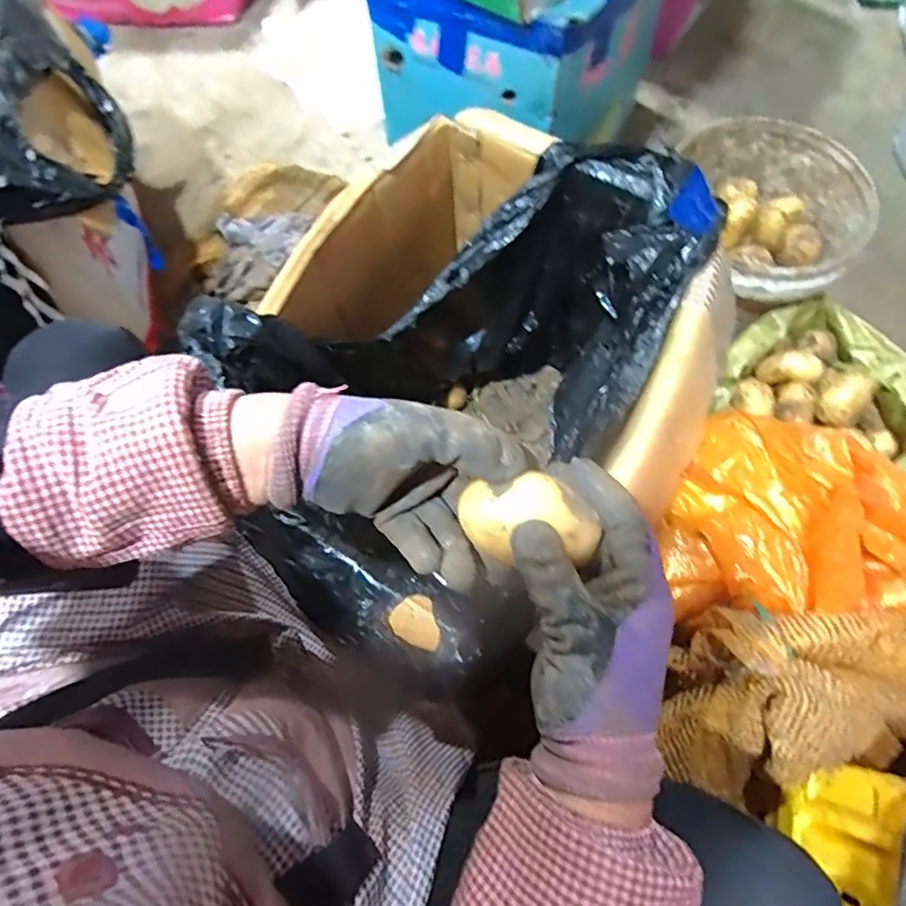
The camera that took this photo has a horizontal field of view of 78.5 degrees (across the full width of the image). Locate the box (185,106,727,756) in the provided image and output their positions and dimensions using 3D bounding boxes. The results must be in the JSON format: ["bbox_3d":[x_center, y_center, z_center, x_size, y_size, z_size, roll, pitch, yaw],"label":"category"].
[{"bbox_3d":[0.026,-0.052,0.642,0.405,0.384,0.520,38,74,15],"label":"box"}]

